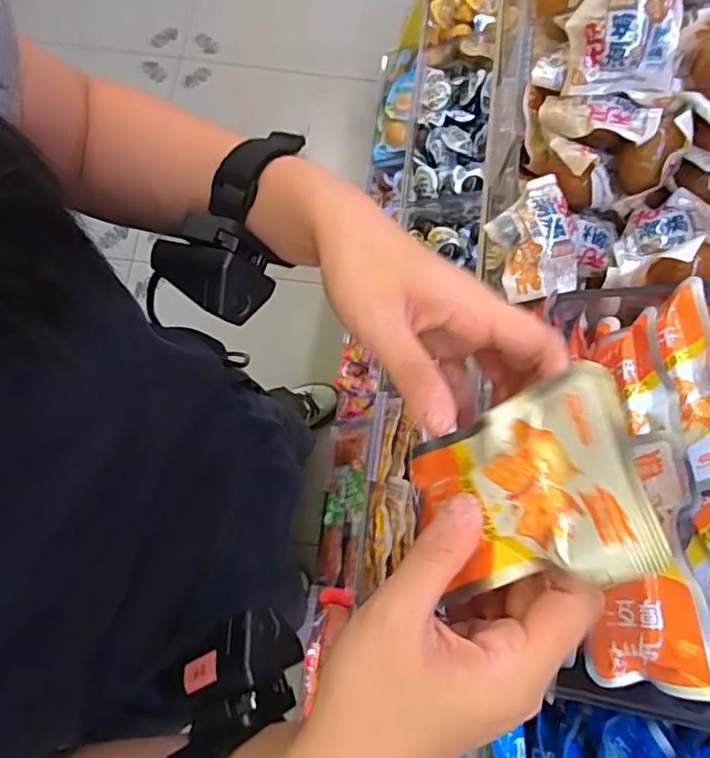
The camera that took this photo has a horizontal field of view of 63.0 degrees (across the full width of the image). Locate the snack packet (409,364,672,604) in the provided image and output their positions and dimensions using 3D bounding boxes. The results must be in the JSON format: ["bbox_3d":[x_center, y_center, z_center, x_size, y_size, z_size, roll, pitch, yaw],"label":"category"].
[{"bbox_3d":[0.059,0.043,0.214,0.012,0.093,0.067,9,60,-36],"label":"snack packet"}]

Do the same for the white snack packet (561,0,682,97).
[{"bbox_3d":[0.164,-0.211,0.351,0.063,0.018,0.069,3,111,12],"label":"white snack packet"}]

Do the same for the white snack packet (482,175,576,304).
[{"bbox_3d":[0.107,-0.085,0.346,0.048,0.020,0.072,-11,75,-4],"label":"white snack packet"}]

